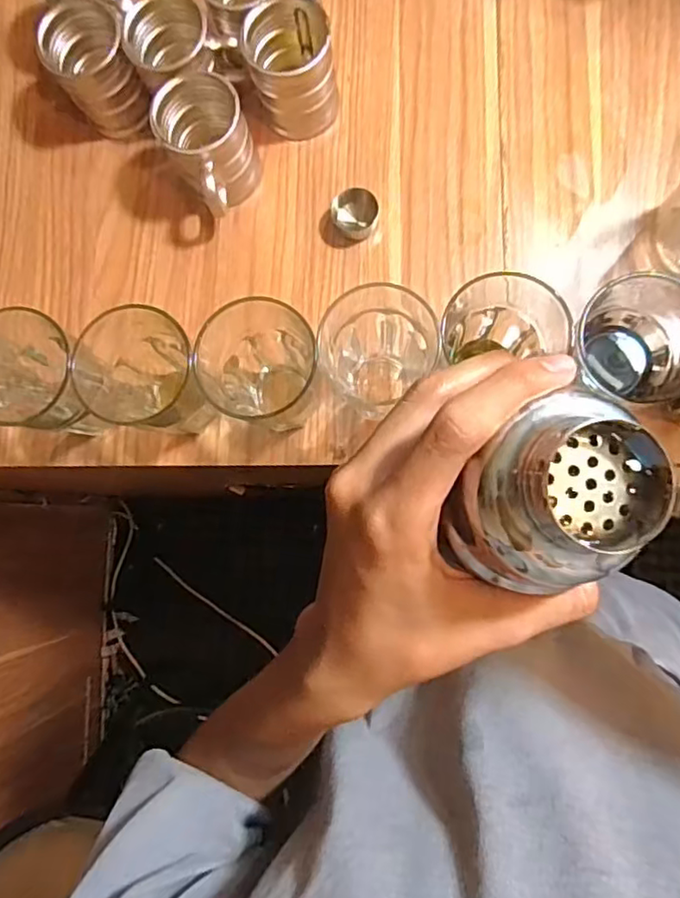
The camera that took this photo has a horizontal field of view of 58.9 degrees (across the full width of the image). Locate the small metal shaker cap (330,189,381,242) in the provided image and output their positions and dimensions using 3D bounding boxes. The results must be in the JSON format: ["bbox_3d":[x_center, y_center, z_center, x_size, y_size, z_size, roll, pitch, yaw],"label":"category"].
[{"bbox_3d":[0.014,-0.210,0.545,0.042,0.037,0.035,-3,84,5],"label":"small metal shaker cap"}]

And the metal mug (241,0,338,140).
[{"bbox_3d":[-0.040,-0.339,0.537,0.072,0.088,0.076,-9,83,4],"label":"metal mug"}]

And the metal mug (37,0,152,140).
[{"bbox_3d":[-0.217,-0.339,0.553,0.071,0.087,0.081,-33,82,1],"label":"metal mug"}]

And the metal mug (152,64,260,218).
[{"bbox_3d":[-0.109,-0.259,0.533,0.072,0.093,0.093,-28,82,2],"label":"metal mug"}]

